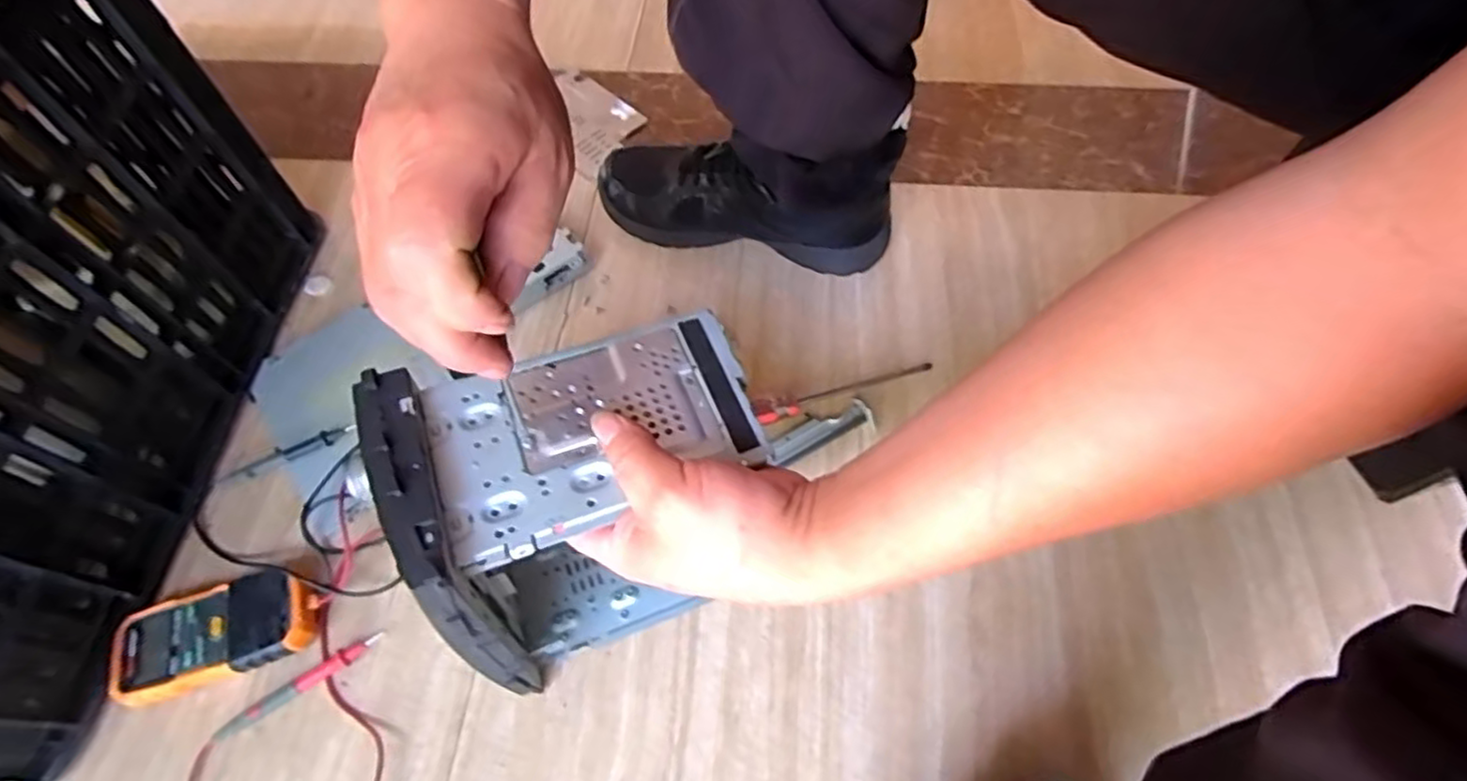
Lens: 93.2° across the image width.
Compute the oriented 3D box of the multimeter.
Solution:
[{"bbox_3d":[-0.341,0.160,0.460,0.124,0.029,0.062,-17,63,-8],"label":"multimeter"}]

